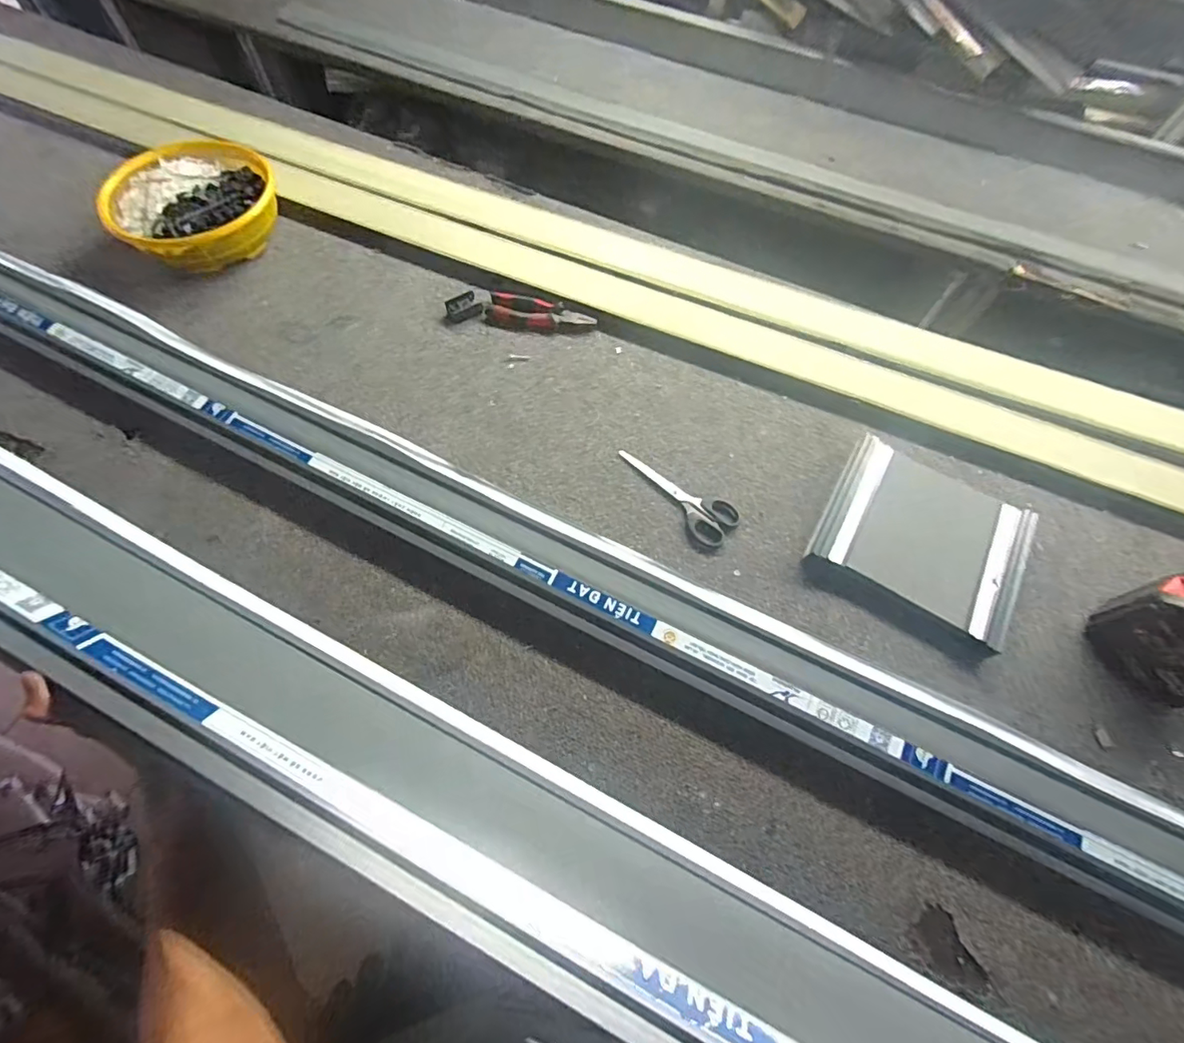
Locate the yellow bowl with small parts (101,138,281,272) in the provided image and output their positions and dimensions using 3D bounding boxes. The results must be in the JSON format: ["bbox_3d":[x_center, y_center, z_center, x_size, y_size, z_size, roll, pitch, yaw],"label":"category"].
[{"bbox_3d":[-0.613,-0.484,0.812,0.249,0.079,0.230,1,64,-2],"label":"yellow bowl with small parts"}]

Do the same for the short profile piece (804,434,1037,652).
[{"bbox_3d":[0.401,0.019,0.630,0.225,0.026,0.190,30,66,12],"label":"short profile piece"}]

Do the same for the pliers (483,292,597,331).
[{"bbox_3d":[-0.076,-0.305,0.775,0.156,0.013,0.054,10,64,2],"label":"pliers"}]

